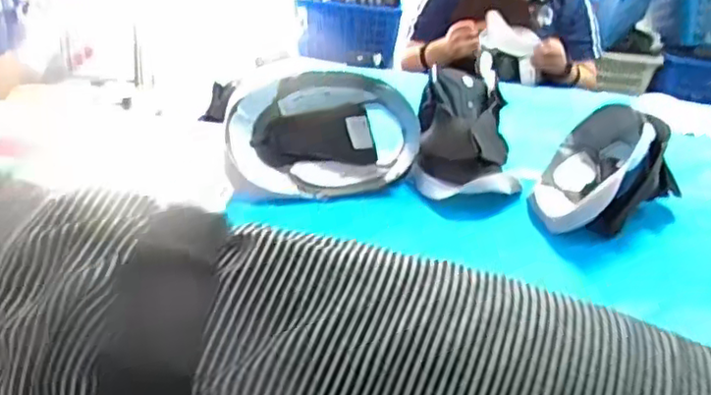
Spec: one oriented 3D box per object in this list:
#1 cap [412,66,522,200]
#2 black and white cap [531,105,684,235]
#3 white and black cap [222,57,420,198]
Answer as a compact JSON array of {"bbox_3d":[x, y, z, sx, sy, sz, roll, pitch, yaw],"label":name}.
[{"bbox_3d":[0.156,-0.084,0.942,0.154,0.131,0.203,7,28,4],"label":"cap"},{"bbox_3d":[0.344,-0.042,0.878,0.174,0.128,0.223,17,30,22],"label":"black and white cap"},{"bbox_3d":[-0.047,-0.087,0.909,0.280,0.095,0.178,-7,74,-30],"label":"white and black cap"}]

